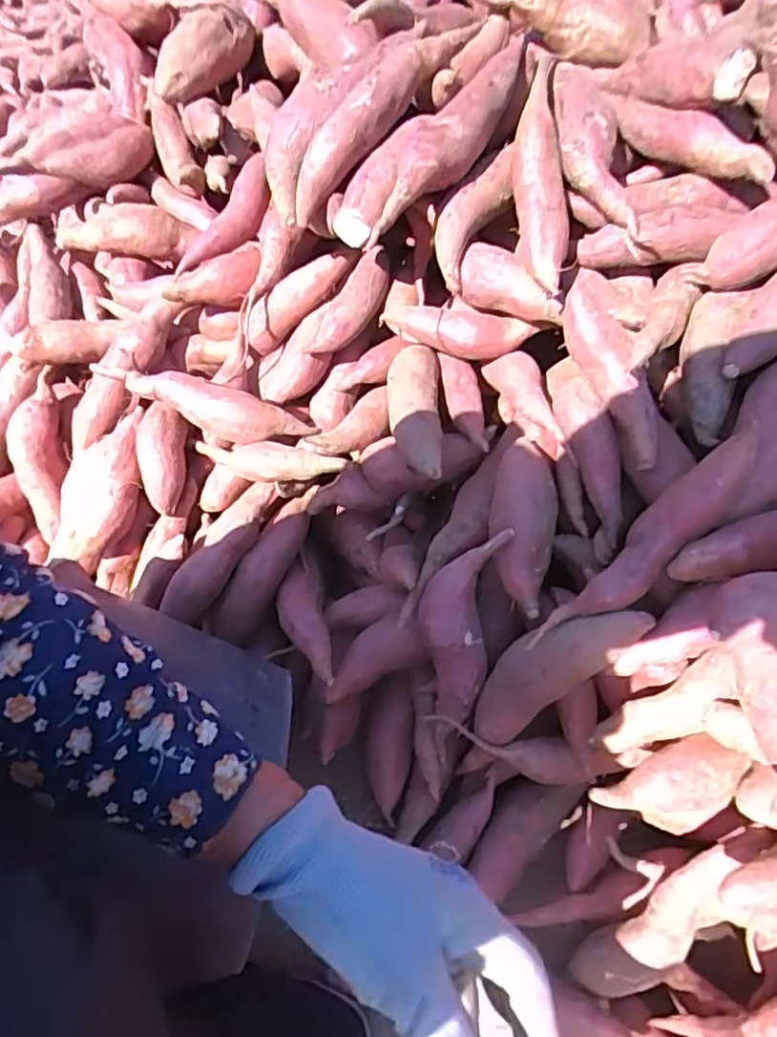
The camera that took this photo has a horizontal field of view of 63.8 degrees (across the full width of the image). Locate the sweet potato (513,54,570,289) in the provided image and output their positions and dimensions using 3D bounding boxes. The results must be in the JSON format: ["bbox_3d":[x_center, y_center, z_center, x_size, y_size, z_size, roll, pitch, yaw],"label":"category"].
[{"bbox_3d":[0.117,-0.263,0.478,0.041,0.034,0.208,-1,82,4],"label":"sweet potato"}]

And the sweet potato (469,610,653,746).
[{"bbox_3d":[0.108,0.108,0.443,0.049,0.154,0.037,17,39,-31],"label":"sweet potato"}]

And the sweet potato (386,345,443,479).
[{"bbox_3d":[0.023,-0.088,0.522,0.043,0.032,0.135,-6,62,0],"label":"sweet potato"}]

